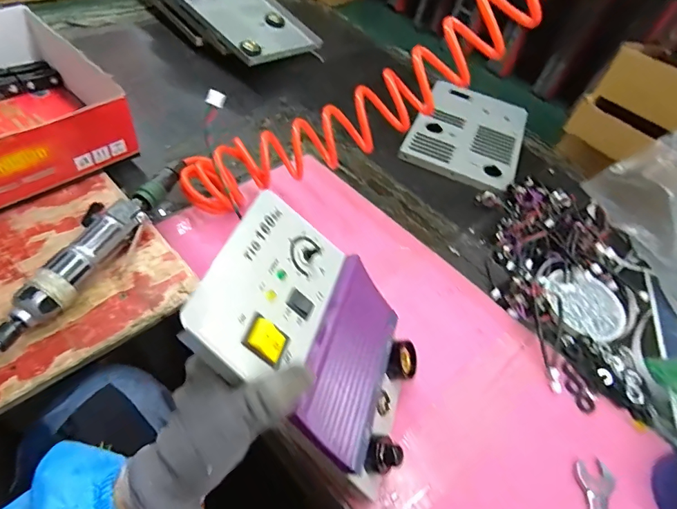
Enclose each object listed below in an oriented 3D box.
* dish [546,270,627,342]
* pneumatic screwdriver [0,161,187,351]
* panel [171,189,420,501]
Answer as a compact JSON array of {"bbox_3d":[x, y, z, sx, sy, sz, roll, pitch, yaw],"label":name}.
[{"bbox_3d":[0.305,0.065,0.534,0.094,0.022,0.086,6,50,-7],"label":"dish"},{"bbox_3d":[-0.257,0.013,0.419,0.050,0.043,0.338,21,50,5],"label":"pneumatic screwdriver"},{"bbox_3d":[-0.011,0.069,0.338,0.216,0.031,0.141,48,43,-23],"label":"panel"}]

